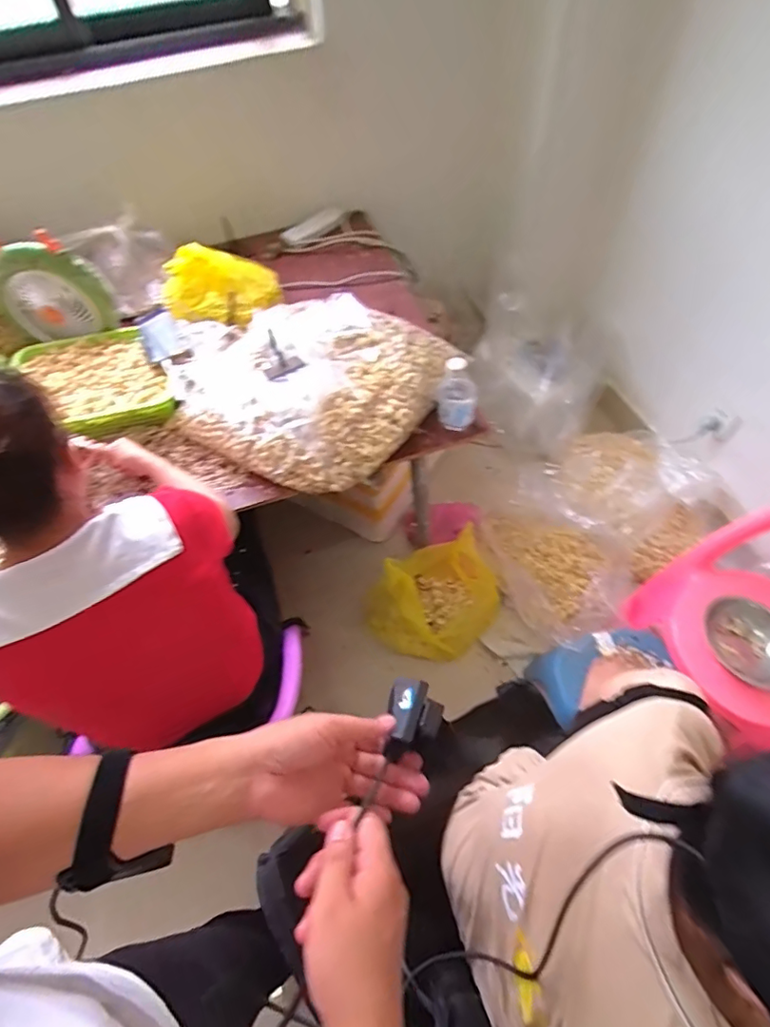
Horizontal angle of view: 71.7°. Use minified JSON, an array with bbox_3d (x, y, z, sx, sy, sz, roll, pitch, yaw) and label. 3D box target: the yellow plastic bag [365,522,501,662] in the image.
[{"bbox_3d":[0.122,0.222,1.303,0.285,0.247,0.221,-33,62,-16],"label":"yellow plastic bag"}]

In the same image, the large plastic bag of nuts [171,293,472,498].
[{"bbox_3d":[-0.160,-0.266,1.046,0.498,0.127,0.408,27,63,19],"label":"large plastic bag of nuts"}]

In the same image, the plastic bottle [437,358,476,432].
[{"bbox_3d":[0.135,-0.219,0.995,0.071,0.136,0.068,5,58,6],"label":"plastic bottle"}]

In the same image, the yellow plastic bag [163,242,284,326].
[{"bbox_3d":[-0.365,-0.496,1.195,0.257,0.145,0.163,-17,58,-7],"label":"yellow plastic bag"}]

